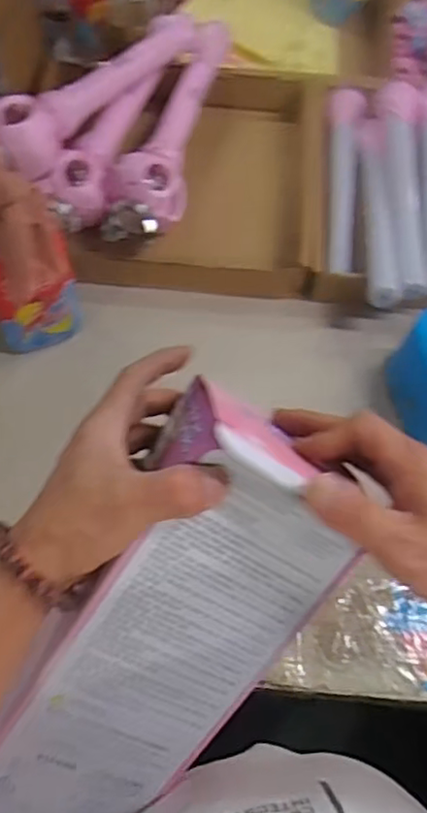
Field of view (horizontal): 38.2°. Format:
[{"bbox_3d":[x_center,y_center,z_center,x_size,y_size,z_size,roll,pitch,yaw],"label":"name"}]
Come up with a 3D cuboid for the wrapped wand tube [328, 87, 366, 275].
[{"bbox_3d":[0.172,-0.299,0.803,0.042,0.032,0.299,5,65,2],"label":"wrapped wand tube"}]

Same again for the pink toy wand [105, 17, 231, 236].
[{"bbox_3d":[-0.039,-0.366,0.808,0.084,0.080,0.368,20,66,8],"label":"pink toy wand"}]

